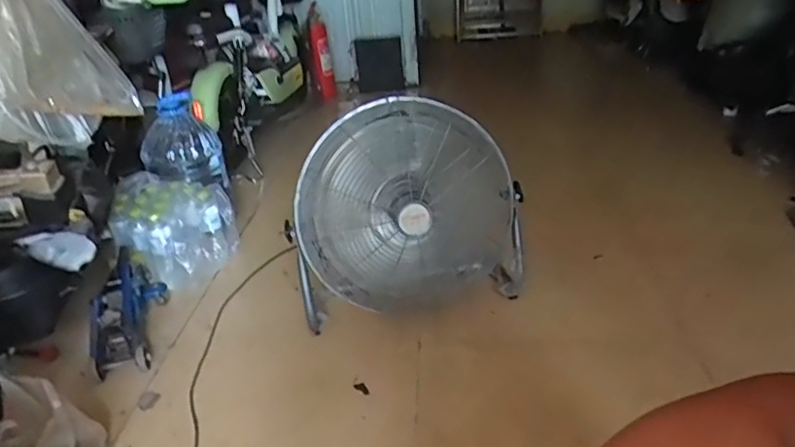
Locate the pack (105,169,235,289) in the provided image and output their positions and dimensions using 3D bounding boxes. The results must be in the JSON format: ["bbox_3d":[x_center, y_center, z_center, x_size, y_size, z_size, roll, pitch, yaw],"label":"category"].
[{"bbox_3d":[-0.654,0.026,1.669,0.278,0.267,0.252,14,33,31],"label":"pack"}]

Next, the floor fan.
[{"bbox_3d":[0.020,-0.023,1.345,0.535,0.475,0.186,-8,28,-6],"label":"floor fan"}]

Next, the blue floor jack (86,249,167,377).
[{"bbox_3d":[-0.673,0.212,1.442,0.131,0.142,0.361,-9,28,-8],"label":"blue floor jack"}]

